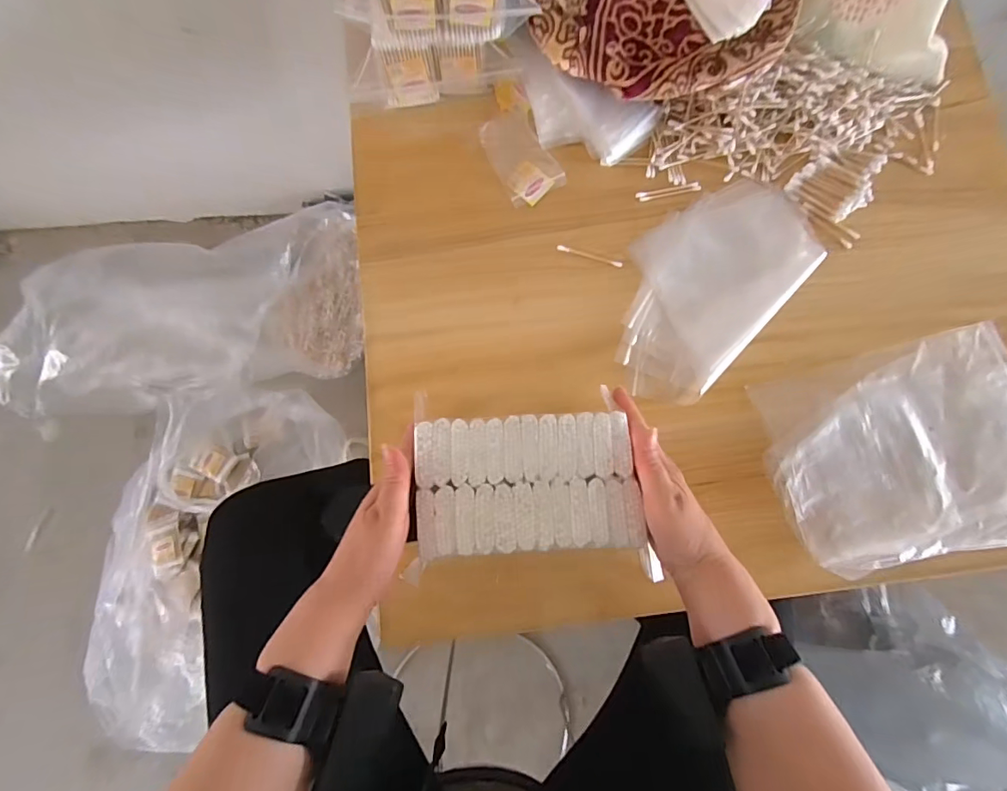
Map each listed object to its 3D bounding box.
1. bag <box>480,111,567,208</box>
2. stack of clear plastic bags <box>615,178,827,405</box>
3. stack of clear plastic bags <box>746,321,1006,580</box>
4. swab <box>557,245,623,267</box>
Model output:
[{"bbox_3d":[0.021,-0.271,0.545,0.067,0.006,0.109,-23,82,-7],"label":"bag"},{"bbox_3d":[0.221,-0.126,0.525,0.153,0.012,0.274,44,80,5],"label":"stack of clear plastic bags"},{"bbox_3d":[0.455,0.054,0.494,0.351,0.022,0.222,-13,82,-3],"label":"stack of clear plastic bags"},{"bbox_3d":[0.095,-0.153,0.527,0.073,0.004,0.006,16,81,2],"label":"swab"}]

